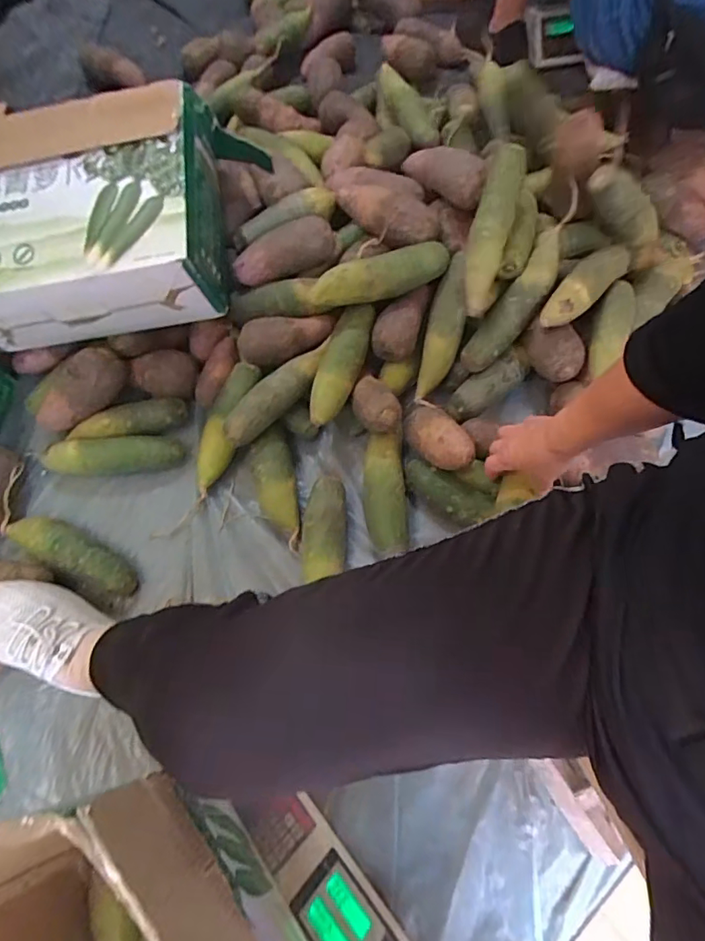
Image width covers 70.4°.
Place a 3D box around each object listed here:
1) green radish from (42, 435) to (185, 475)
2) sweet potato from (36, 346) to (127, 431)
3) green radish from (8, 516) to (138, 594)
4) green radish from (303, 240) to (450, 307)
[{"bbox_3d":[-0.350,-0.021,0.727,0.204,0.055,0.051,-4,67,-2],"label":"green radish"},{"bbox_3d":[-0.402,-0.117,0.717,0.152,0.062,0.073,-42,73,2],"label":"sweet potato"},{"bbox_3d":[-0.377,0.109,0.672,0.194,0.044,0.055,23,68,9],"label":"green radish"},{"bbox_3d":[0.040,-0.281,0.709,0.211,0.051,0.050,-24,69,-11],"label":"green radish"}]

